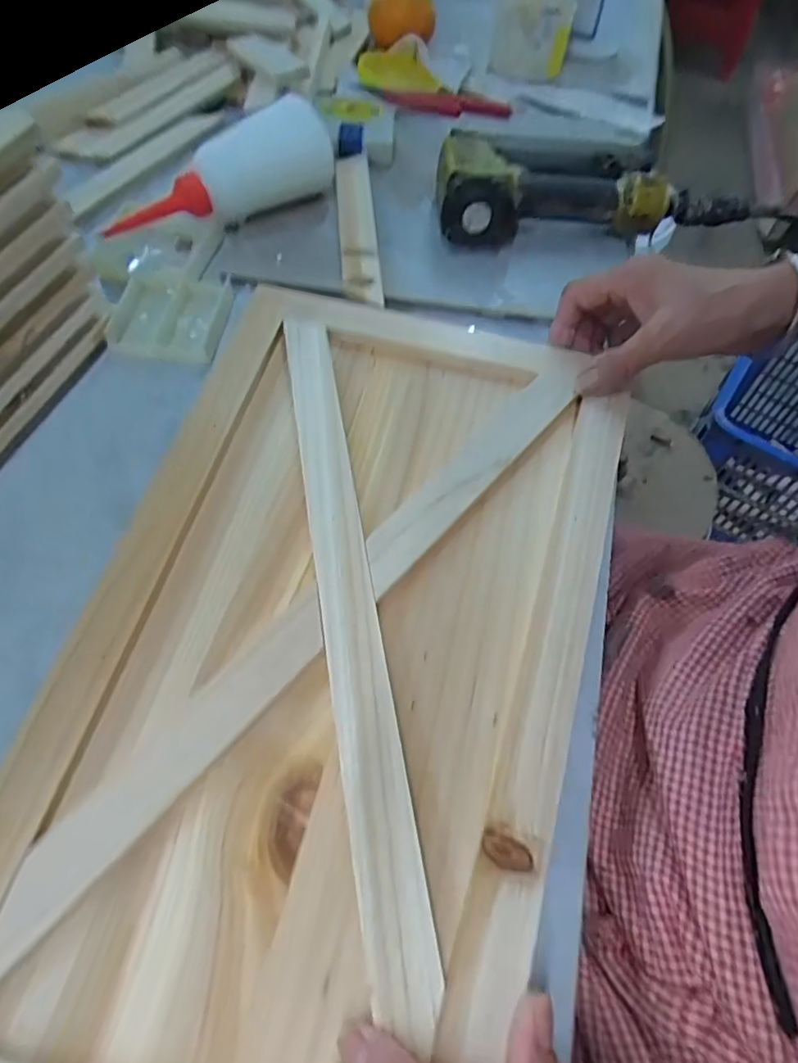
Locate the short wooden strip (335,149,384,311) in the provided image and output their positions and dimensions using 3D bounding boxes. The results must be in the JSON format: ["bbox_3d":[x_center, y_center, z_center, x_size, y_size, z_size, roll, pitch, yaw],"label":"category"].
[{"bbox_3d":[-0.032,-0.237,0.462,0.028,0.009,0.190,-3,57,-5],"label":"short wooden strip"}]

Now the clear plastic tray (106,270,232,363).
[{"bbox_3d":[-0.158,-0.151,0.412,0.071,0.015,0.086,4,57,-1],"label":"clear plastic tray"}]

